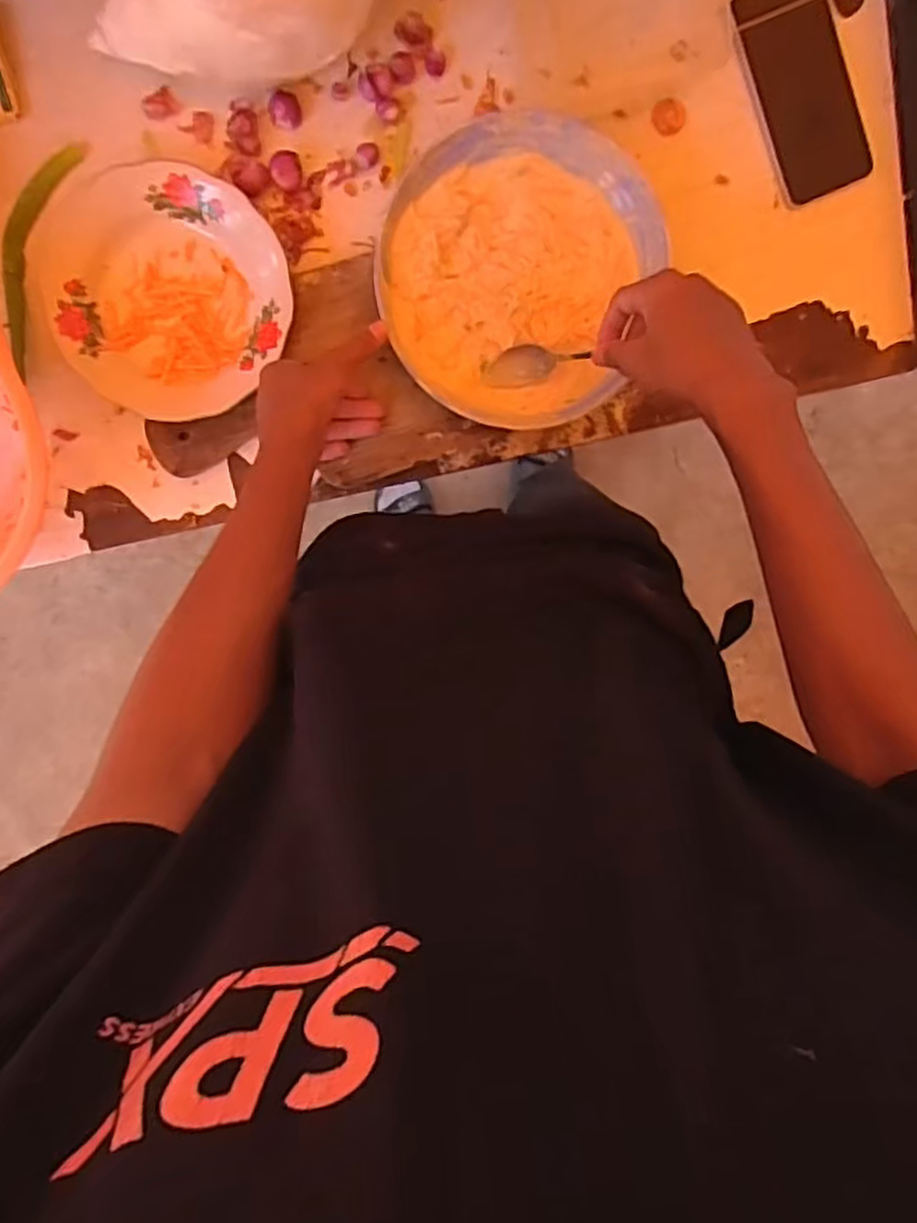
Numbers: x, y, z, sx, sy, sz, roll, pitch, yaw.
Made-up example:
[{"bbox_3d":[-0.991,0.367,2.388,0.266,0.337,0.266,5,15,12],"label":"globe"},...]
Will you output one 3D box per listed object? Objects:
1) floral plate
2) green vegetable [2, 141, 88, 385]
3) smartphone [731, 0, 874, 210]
[{"bbox_3d":[-0.234,-0.258,0.574,0.175,0.034,0.199,-42,99,3],"label":"floral plate"},{"bbox_3d":[-0.338,-0.280,0.568,0.042,0.014,0.178,21,96,-7],"label":"green vegetable"},{"bbox_3d":[0.283,-0.424,0.588,0.082,0.013,0.161,-26,99,0],"label":"smartphone"}]

